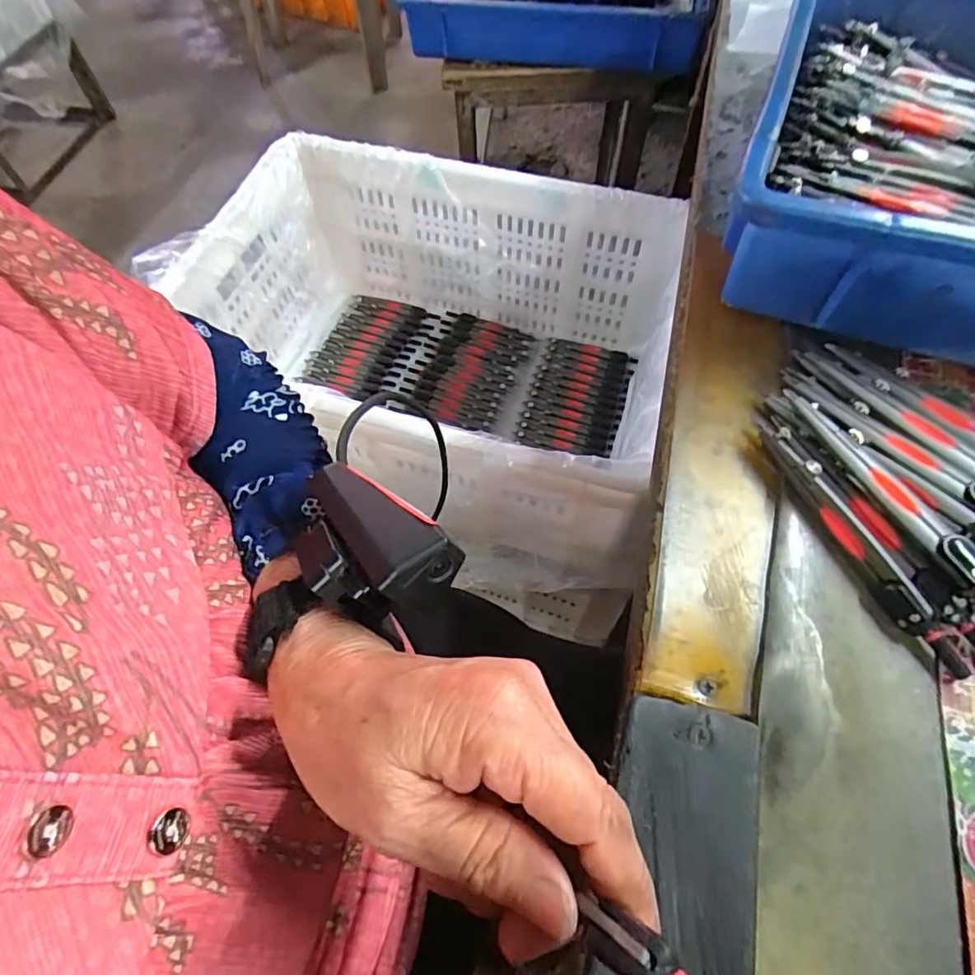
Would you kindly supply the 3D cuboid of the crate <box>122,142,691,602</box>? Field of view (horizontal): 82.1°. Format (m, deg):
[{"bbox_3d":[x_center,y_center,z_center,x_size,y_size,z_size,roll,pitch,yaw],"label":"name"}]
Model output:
[{"bbox_3d":[-0.051,-0.142,0.606,0.459,0.226,0.348,15,62,10],"label":"crate"}]

